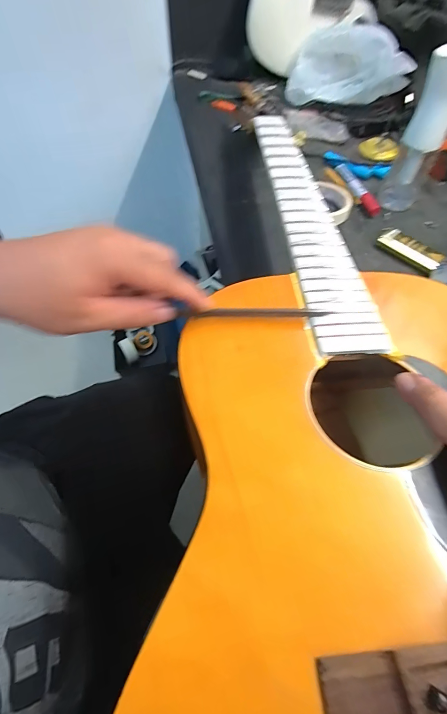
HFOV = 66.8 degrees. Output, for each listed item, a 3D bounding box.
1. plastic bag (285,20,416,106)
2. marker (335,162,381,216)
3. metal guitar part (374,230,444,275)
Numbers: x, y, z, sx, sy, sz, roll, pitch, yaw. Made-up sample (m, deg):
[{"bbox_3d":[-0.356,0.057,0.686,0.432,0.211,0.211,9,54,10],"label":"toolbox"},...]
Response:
[{"bbox_3d":[0.253,-0.584,0.684,0.231,0.112,0.095,13,58,7],"label":"plastic bag"},{"bbox_3d":[0.219,-0.279,0.553,0.019,0.021,0.134,-8,58,-6],"label":"marker"},{"bbox_3d":[0.257,-0.145,0.472,0.041,0.019,0.084,-31,63,-19],"label":"metal guitar part"}]

